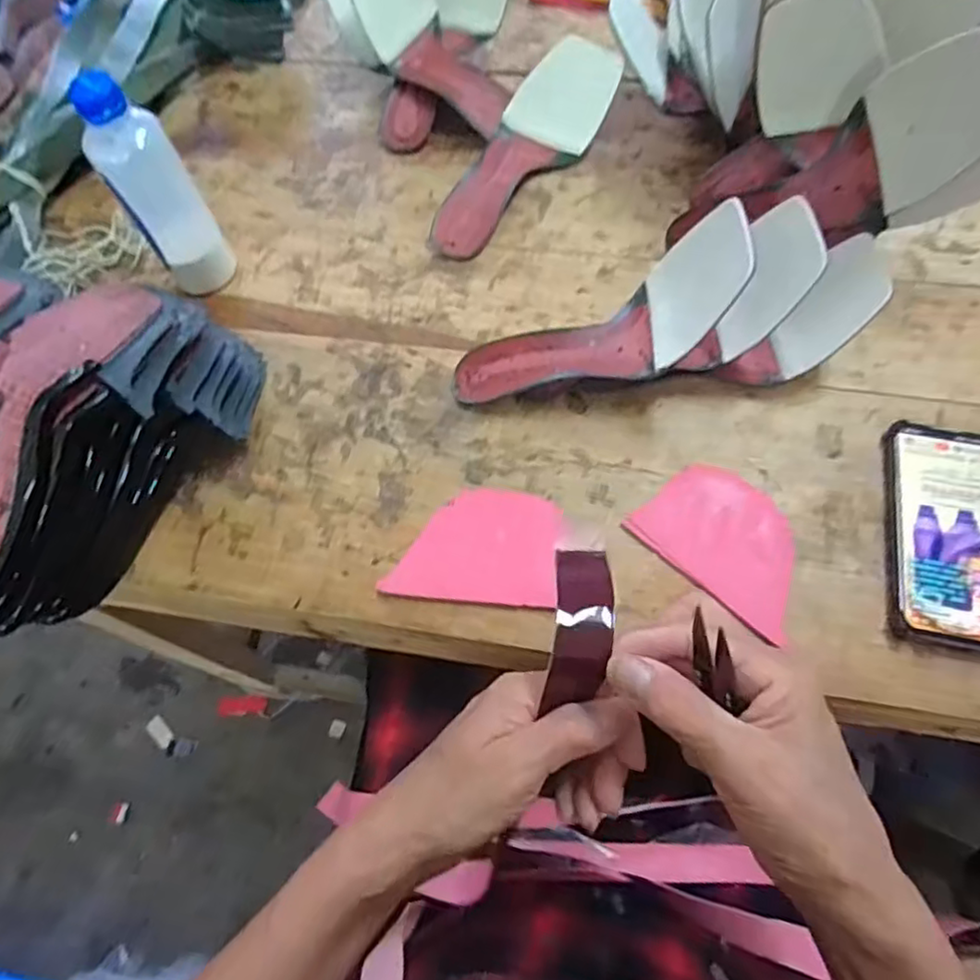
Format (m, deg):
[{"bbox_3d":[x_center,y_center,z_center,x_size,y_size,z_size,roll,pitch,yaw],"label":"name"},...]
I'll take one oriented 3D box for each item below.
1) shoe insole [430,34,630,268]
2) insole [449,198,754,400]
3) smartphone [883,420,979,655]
[{"bbox_3d":[0.024,-0.313,0.600,0.084,0.054,0.231,34,83,17],"label":"shoe insole"},{"bbox_3d":[0.081,-0.117,0.482,0.235,0.051,0.083,-19,62,24],"label":"insole"},{"bbox_3d":[0.320,0.029,0.447,0.079,0.017,0.164,11,65,8],"label":"smartphone"}]

